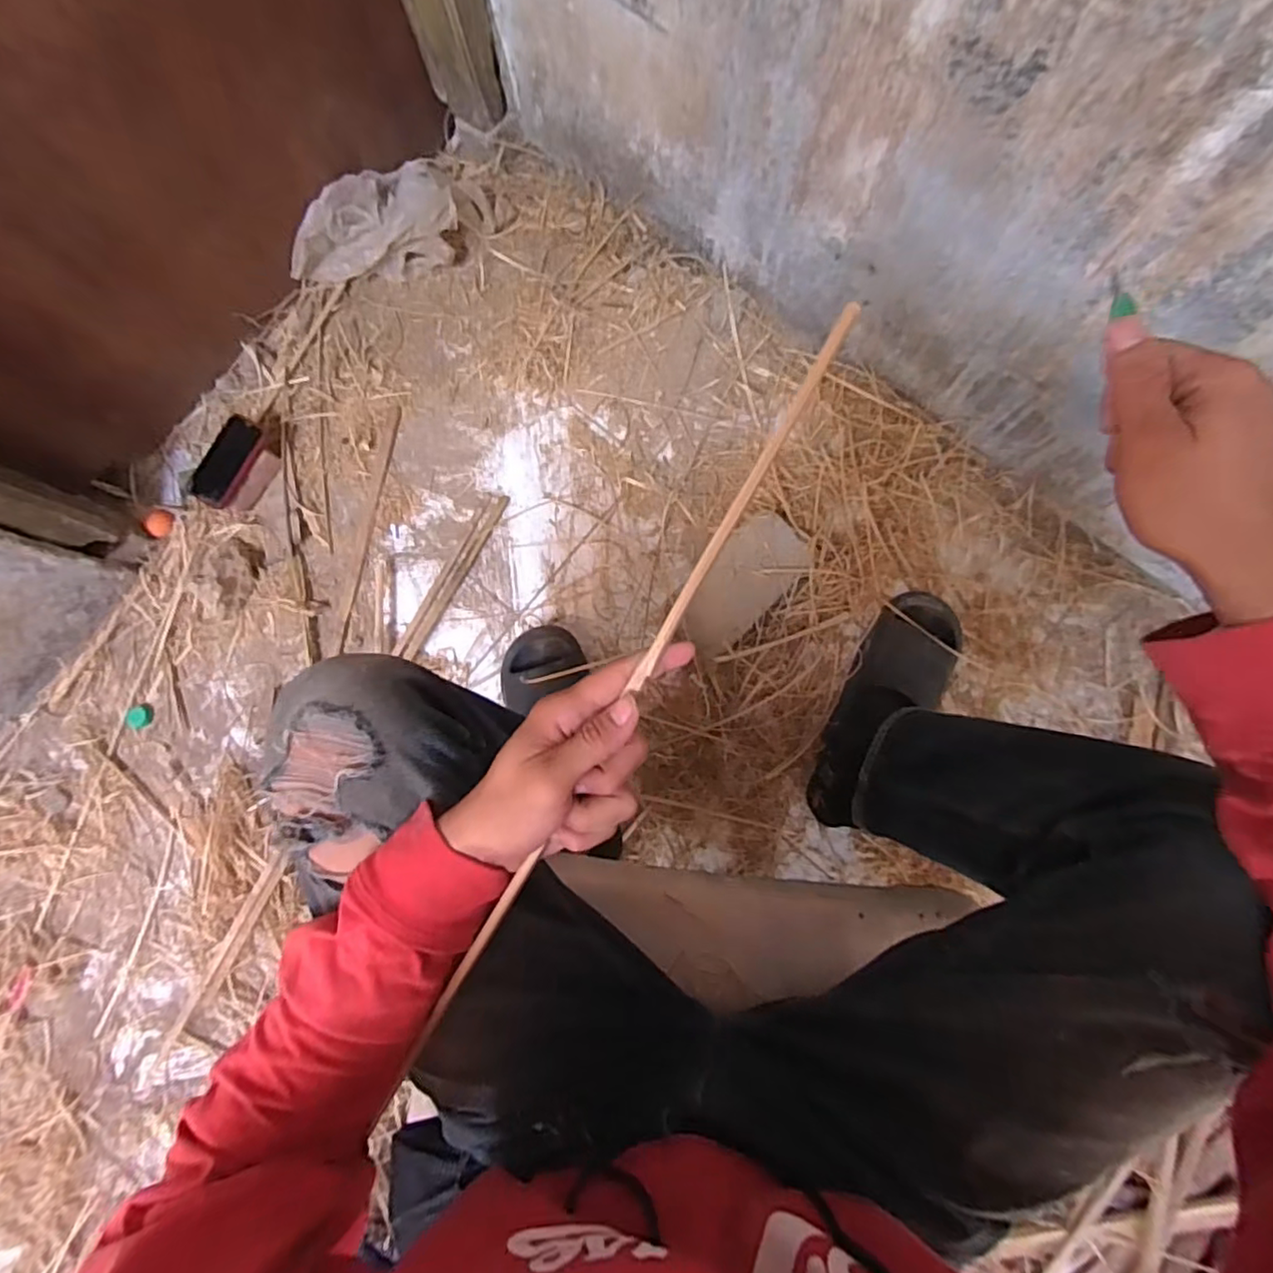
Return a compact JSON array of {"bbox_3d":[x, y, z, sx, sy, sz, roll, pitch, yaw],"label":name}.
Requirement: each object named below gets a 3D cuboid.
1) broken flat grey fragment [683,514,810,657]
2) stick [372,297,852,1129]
[{"bbox_3d":[0.139,-0.072,0.820,0.200,0.016,0.103,-43,82,-3],"label":"broken flat grey fragment"},{"bbox_3d":[0.003,0.019,0.348,0.009,0.006,0.432,31,99,6],"label":"stick"}]

